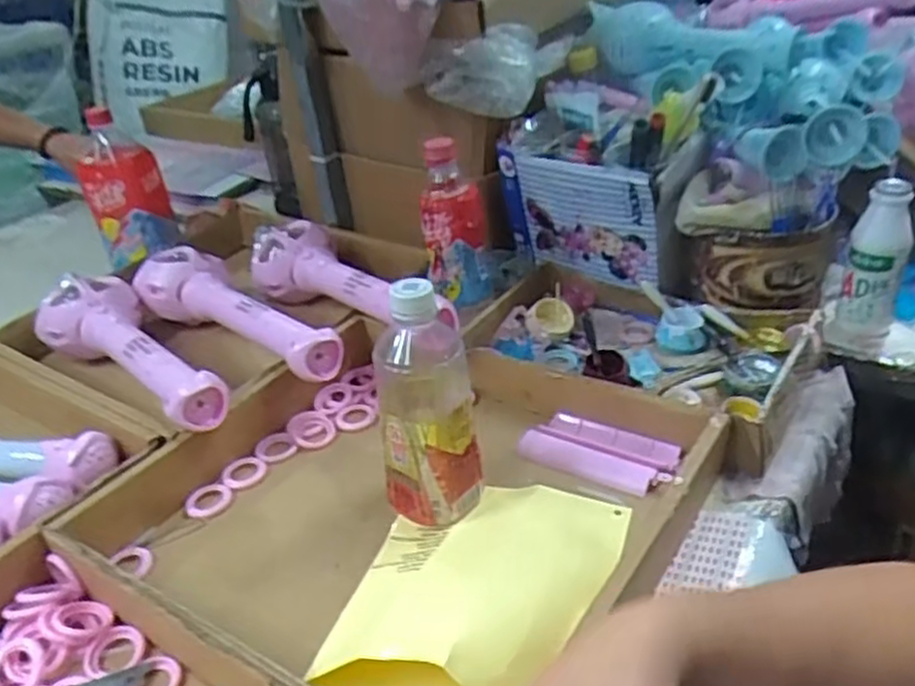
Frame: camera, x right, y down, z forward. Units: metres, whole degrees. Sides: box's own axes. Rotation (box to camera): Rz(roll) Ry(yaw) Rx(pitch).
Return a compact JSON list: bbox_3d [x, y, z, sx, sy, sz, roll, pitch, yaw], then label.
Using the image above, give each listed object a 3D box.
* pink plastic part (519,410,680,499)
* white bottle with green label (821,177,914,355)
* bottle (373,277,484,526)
[{"bbox_3d":[0.117,0.088,0.619,0.123,0.012,0.060,16,38,31],"label":"pink plastic part"},{"bbox_3d":[0.383,-0.069,0.710,0.056,0.156,0.052,11,35,25],"label":"white bottle with green label"},{"bbox_3d":[-0.024,0.042,0.549,0.067,0.187,0.074,-8,32,-4],"label":"bottle"}]

